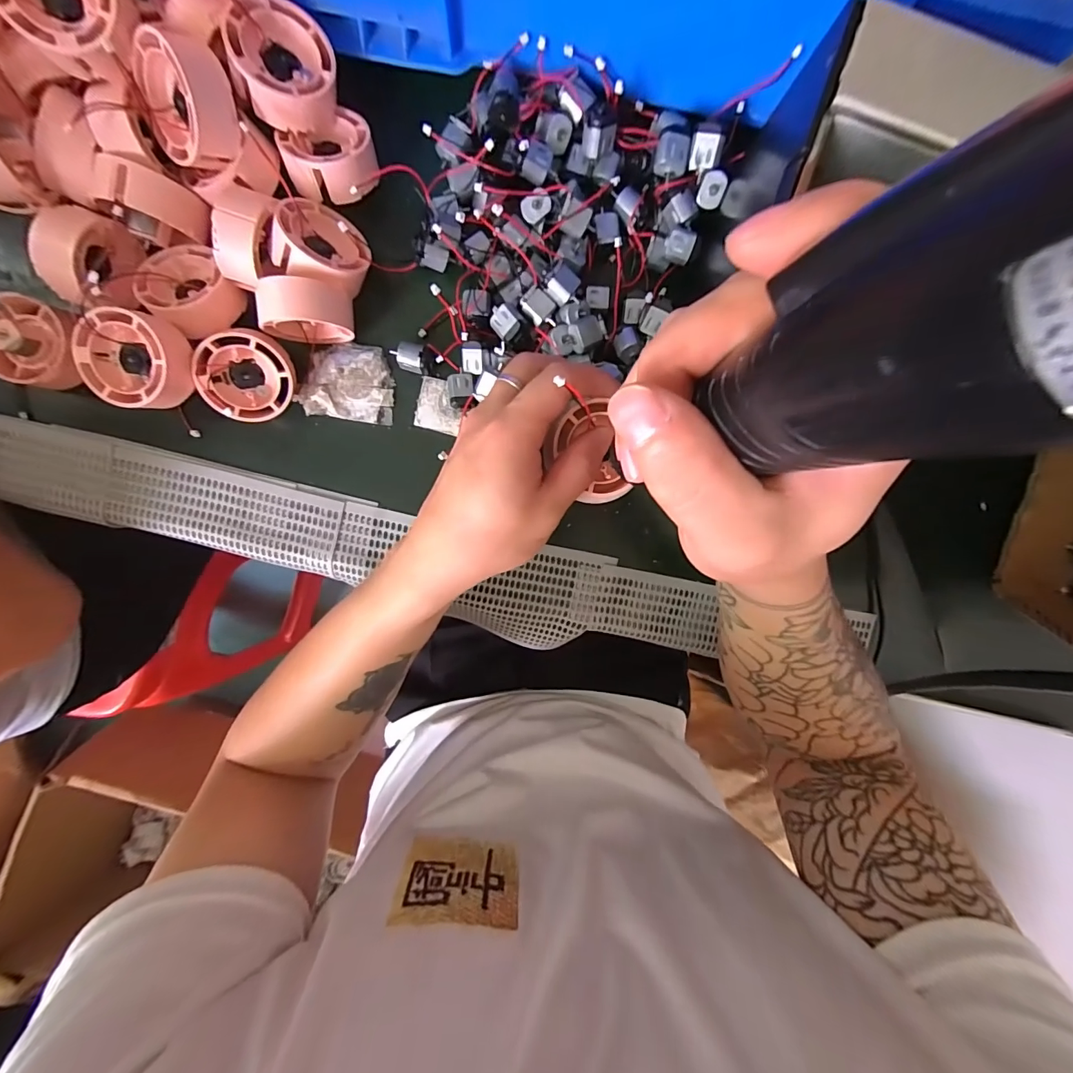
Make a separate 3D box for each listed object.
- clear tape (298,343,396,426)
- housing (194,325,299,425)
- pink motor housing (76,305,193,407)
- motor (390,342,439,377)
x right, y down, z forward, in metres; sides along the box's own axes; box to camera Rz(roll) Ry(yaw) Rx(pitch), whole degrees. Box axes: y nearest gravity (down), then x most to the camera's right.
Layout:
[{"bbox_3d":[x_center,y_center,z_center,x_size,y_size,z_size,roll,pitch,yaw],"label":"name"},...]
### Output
[{"bbox_3d":[-0.134,-0.110,0.321,0.062,0.006,0.051,7,94,-3],"label":"clear tape"},{"bbox_3d":[-0.189,-0.107,0.296,0.054,0.026,0.056,11,112,-33],"label":"housing"},{"bbox_3d":[-0.243,-0.106,0.273,0.055,0.032,0.054,0,95,-3],"label":"pink motor housing"},{"bbox_3d":[-0.083,-0.123,0.313,0.030,0.016,0.018,6,94,-3],"label":"motor"}]

